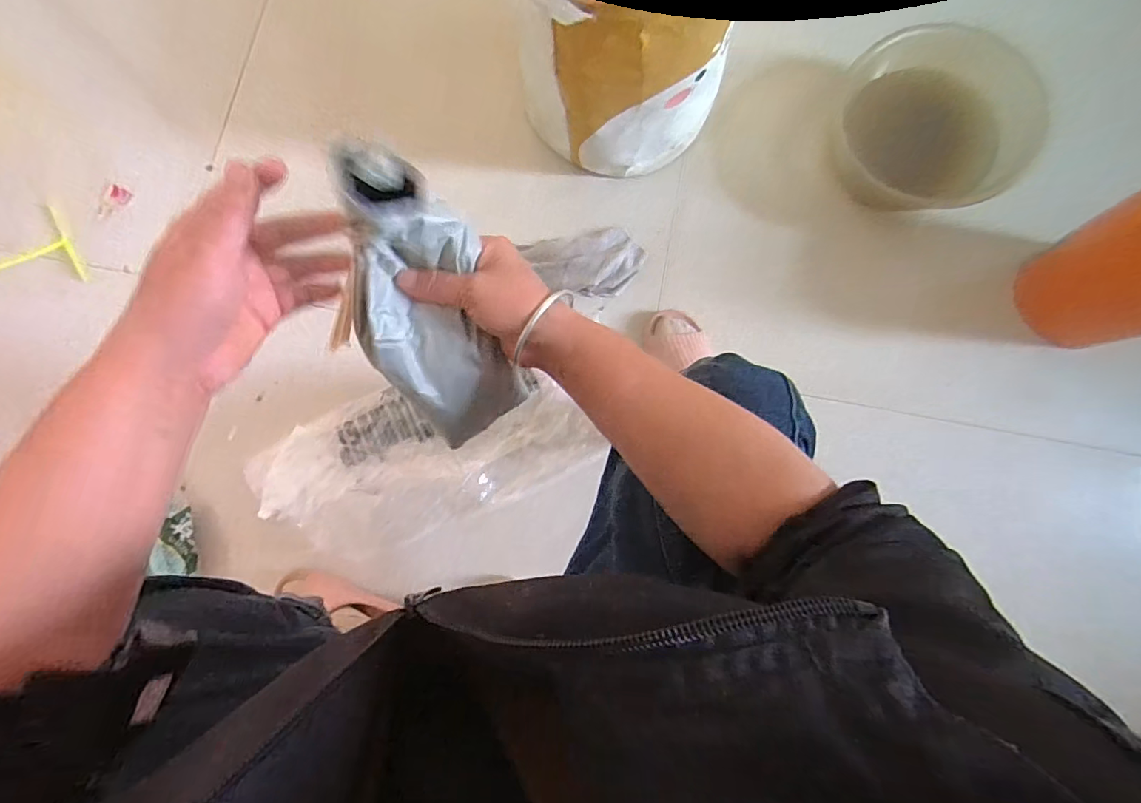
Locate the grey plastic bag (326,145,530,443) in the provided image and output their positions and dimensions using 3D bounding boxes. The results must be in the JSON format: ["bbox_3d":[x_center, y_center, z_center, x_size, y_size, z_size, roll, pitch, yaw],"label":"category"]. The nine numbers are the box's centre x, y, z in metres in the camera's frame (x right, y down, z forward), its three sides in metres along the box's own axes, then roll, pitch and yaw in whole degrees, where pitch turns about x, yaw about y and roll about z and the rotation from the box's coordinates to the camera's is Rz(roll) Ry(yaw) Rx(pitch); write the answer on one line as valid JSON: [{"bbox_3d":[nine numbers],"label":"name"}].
[{"bbox_3d":[-0.093,-0.059,0.341,0.081,0.214,0.053,-12,46,-1],"label":"grey plastic bag"}]

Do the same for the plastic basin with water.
[{"bbox_3d":[0.592,-0.448,0.850,0.260,0.115,0.277,0,81,1],"label":"plastic basin with water"}]

